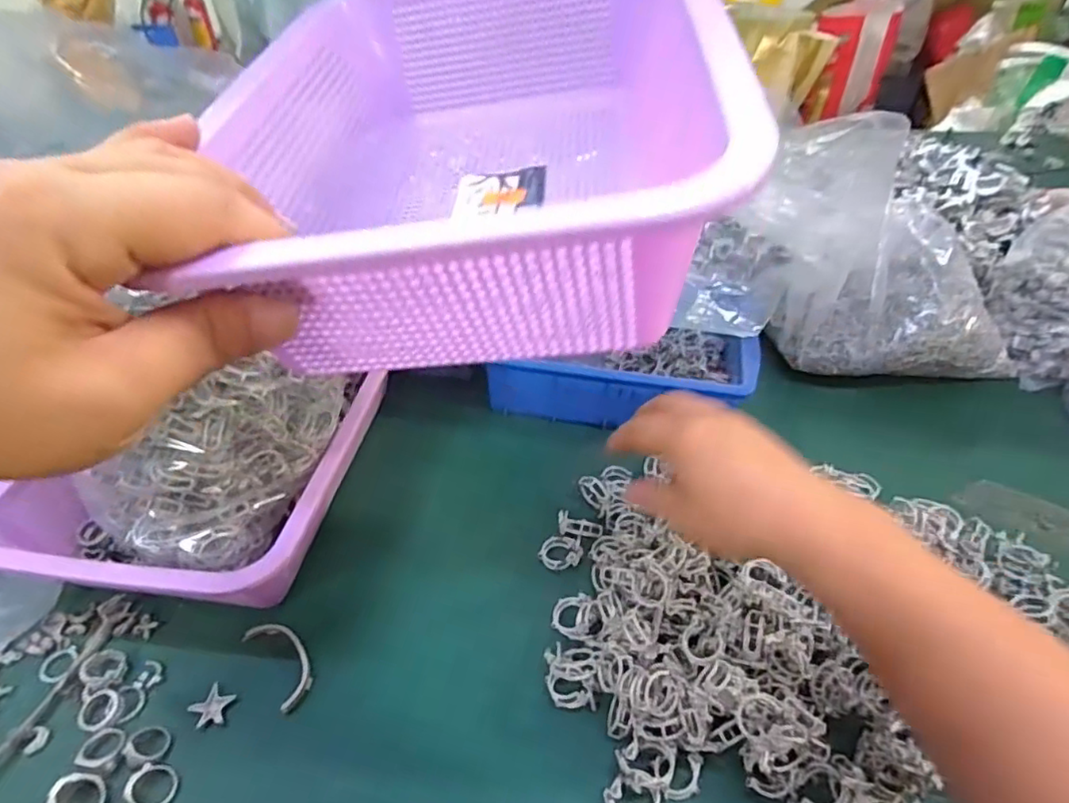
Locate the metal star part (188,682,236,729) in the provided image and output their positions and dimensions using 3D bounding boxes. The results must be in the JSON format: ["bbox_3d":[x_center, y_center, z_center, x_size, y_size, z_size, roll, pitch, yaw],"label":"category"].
[{"bbox_3d":[-0.200,0.190,0.374,0.022,0.005,0.023,26,47,27],"label":"metal star part"}]

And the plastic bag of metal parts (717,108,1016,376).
[{"bbox_3d":[0.349,-0.148,0.585,0.232,0.181,0.174,-1,42,-1],"label":"plastic bag of metal parts"}]

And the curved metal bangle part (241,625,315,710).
[{"bbox_3d":[-0.167,0.171,0.398,0.027,0.010,0.066,-30,49,-30],"label":"curved metal bangle part"}]

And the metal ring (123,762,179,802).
[{"bbox_3d":[-0.217,0.218,0.340,0.027,0.008,0.023,16,45,17],"label":"metal ring"}]

